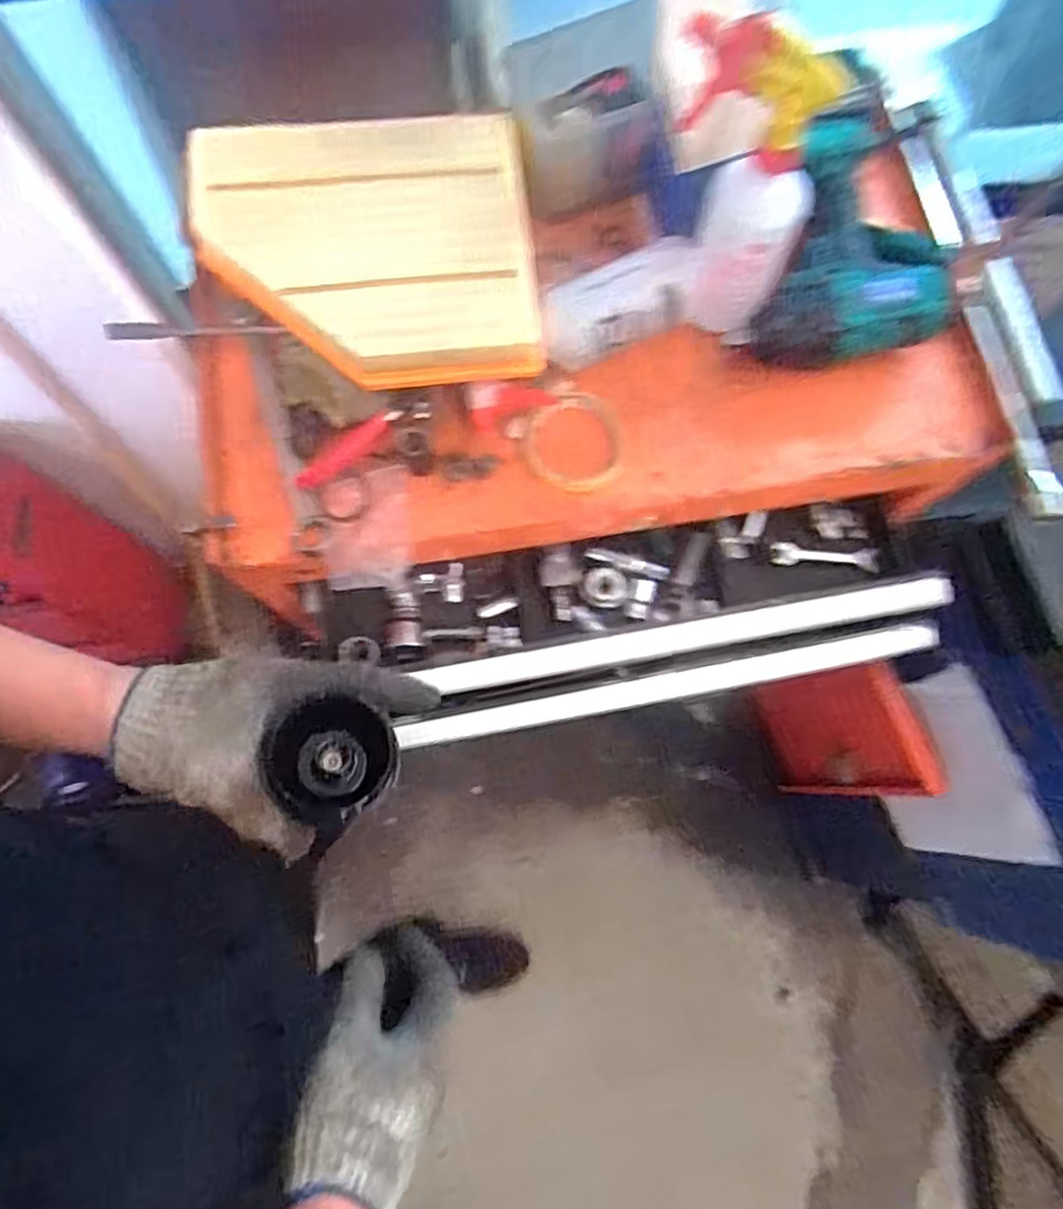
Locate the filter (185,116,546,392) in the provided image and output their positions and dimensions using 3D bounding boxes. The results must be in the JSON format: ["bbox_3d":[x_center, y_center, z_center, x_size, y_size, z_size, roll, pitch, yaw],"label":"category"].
[{"bbox_3d":[-0.136,-0.290,0.567,0.272,0.059,0.225,-2,74,-1],"label":"filter"}]

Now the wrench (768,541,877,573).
[{"bbox_3d":[0.302,-0.048,0.703,0.114,0.006,0.025,2,86,-10],"label":"wrench"}]

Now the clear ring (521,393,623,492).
[{"bbox_3d":[0.037,-0.140,0.593,0.083,0.016,0.087,0,74,0],"label":"clear ring"}]

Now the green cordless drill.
[{"bbox_3d":[0.282,-0.305,0.575,0.145,0.099,0.200,13,74,3],"label":"green cordless drill"}]

